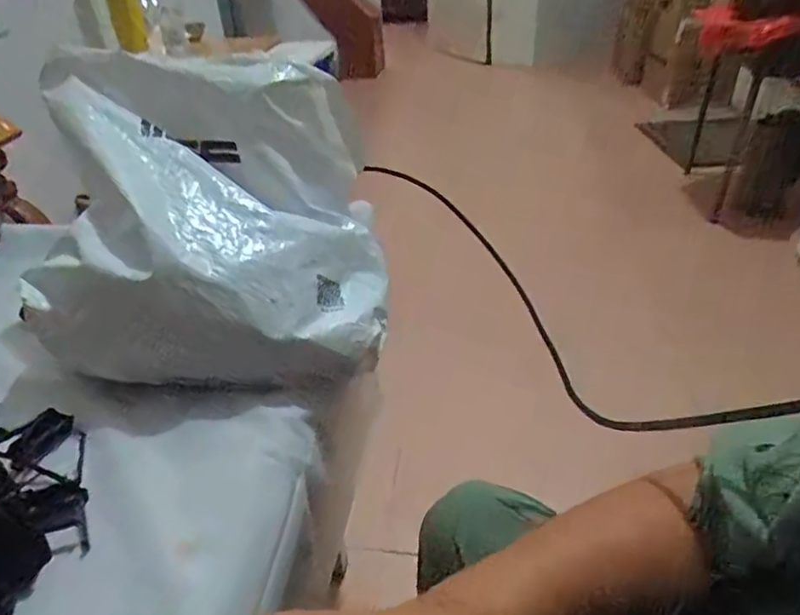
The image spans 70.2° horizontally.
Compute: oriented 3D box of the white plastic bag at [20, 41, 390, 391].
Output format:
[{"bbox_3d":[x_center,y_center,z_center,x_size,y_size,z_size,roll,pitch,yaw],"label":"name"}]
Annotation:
[{"bbox_3d":[-0.160,-0.081,0.497,0.281,0.206,0.255,-6,35,-6],"label":"white plastic bag"}]

